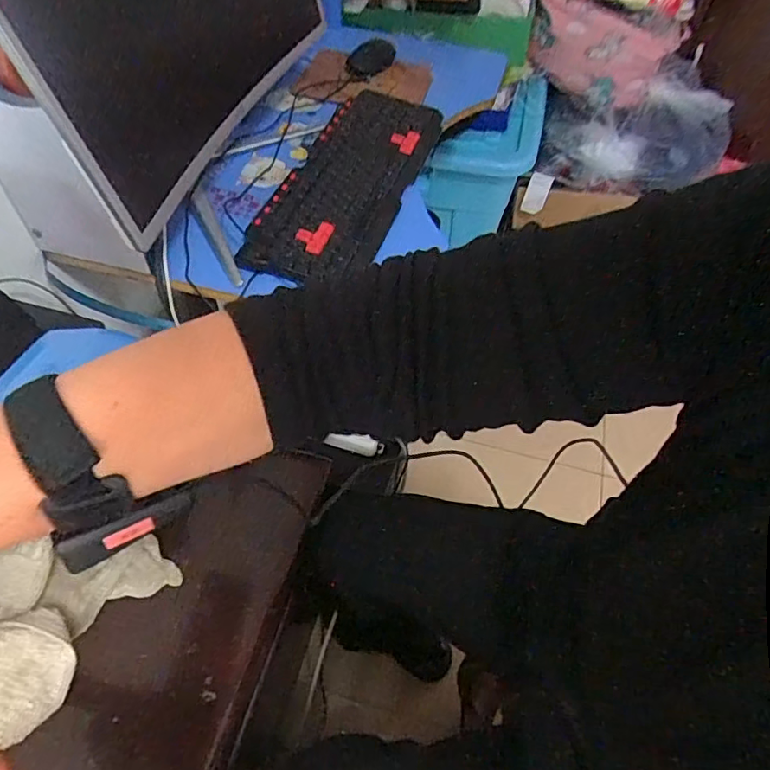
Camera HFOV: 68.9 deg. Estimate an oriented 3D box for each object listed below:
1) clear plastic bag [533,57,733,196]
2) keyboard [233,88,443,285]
[{"bbox_3d":[0.685,-0.684,1.506,0.548,0.205,0.264,-21,58,-18],"label":"clear plastic bag"},{"bbox_3d":[-0.042,-0.295,0.783,0.153,0.032,0.439,16,54,8],"label":"keyboard"}]

